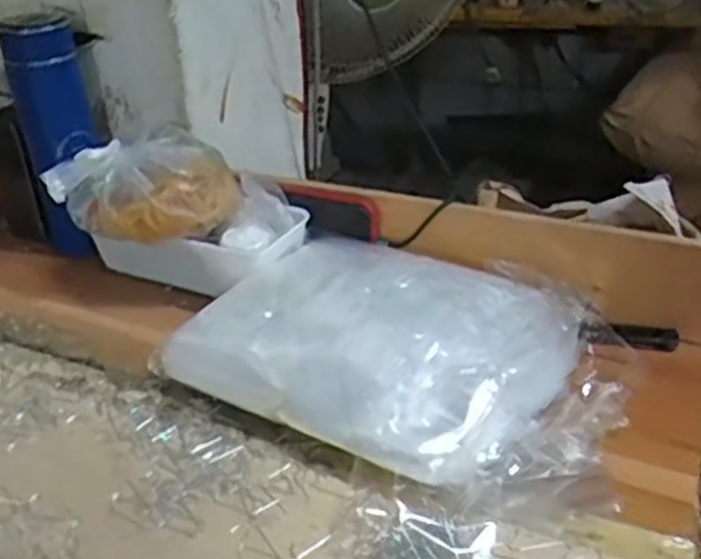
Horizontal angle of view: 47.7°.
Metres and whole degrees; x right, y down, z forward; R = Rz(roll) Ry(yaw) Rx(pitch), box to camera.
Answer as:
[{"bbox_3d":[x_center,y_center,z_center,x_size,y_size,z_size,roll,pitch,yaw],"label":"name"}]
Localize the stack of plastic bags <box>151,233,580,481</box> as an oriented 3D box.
[{"bbox_3d":[0.020,0.046,0.601,0.266,0.066,0.197,16,37,28],"label":"stack of plastic bags"}]

